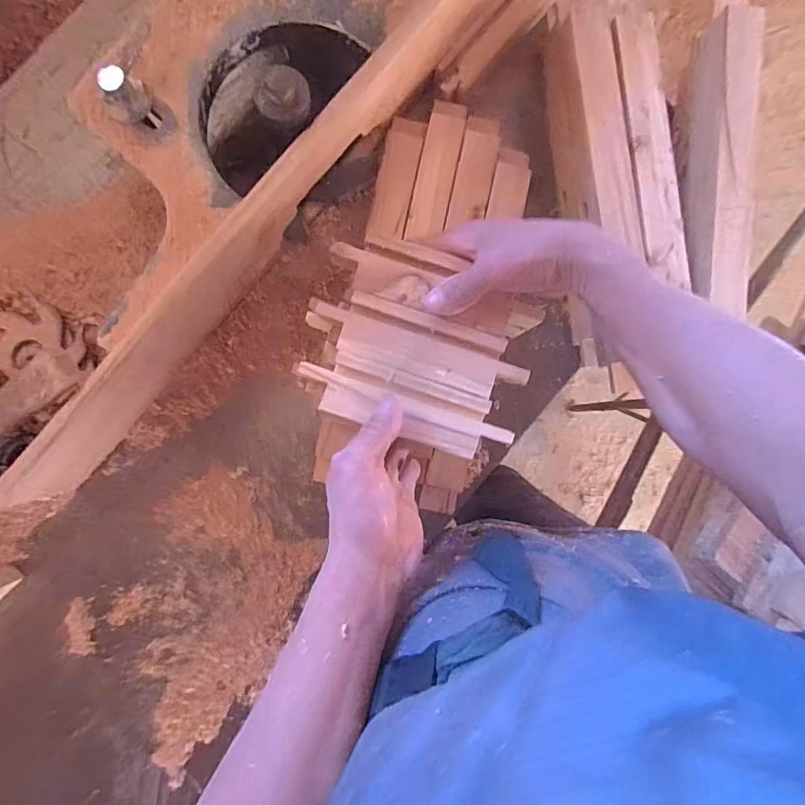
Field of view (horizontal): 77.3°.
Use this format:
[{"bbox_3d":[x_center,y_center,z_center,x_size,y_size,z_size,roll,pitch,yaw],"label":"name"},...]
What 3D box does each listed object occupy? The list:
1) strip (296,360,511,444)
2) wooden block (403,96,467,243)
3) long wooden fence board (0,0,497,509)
[{"bbox_3d":[0.002,0.001,0.404,0.181,0.008,0.012,18,89,-3],"label":"strip"},{"bbox_3d":[0.036,-0.242,0.526,0.038,0.017,0.155,12,90,-2],"label":"wooden block"},{"bbox_3d":[-0.083,-0.222,0.490,0.033,0.122,0.832,42,87,-2],"label":"long wooden fence board"}]

